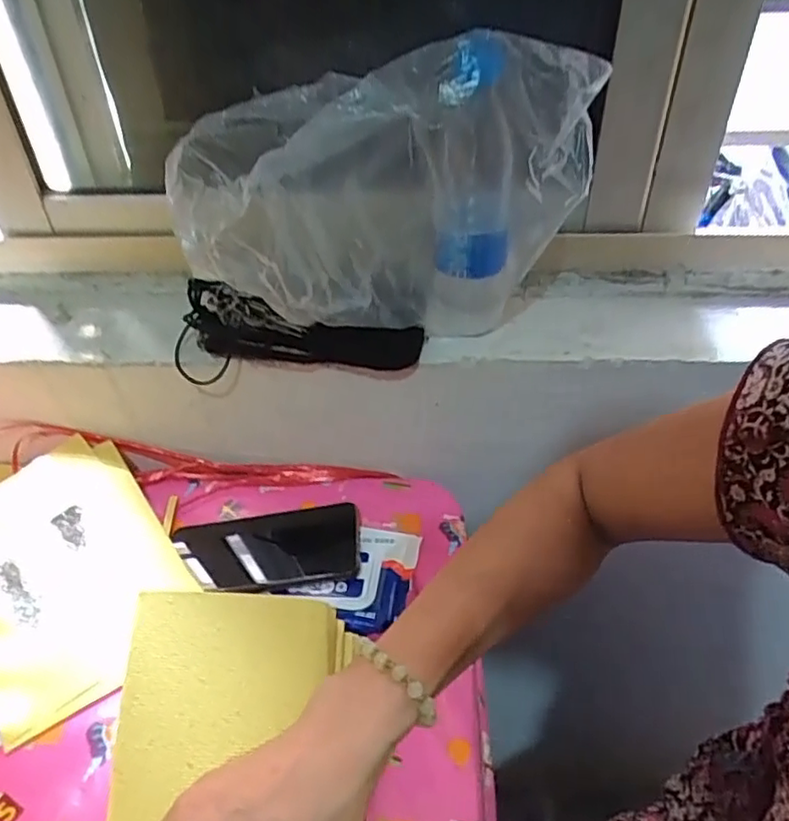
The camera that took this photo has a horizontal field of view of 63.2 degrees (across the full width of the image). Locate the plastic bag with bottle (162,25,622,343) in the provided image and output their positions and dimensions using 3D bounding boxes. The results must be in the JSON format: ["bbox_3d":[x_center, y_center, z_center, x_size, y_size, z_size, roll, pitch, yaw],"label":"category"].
[{"bbox_3d":[-0.012,-0.158,0.505,0.294,0.212,0.141,-11,41,-11],"label":"plastic bag with bottle"}]

